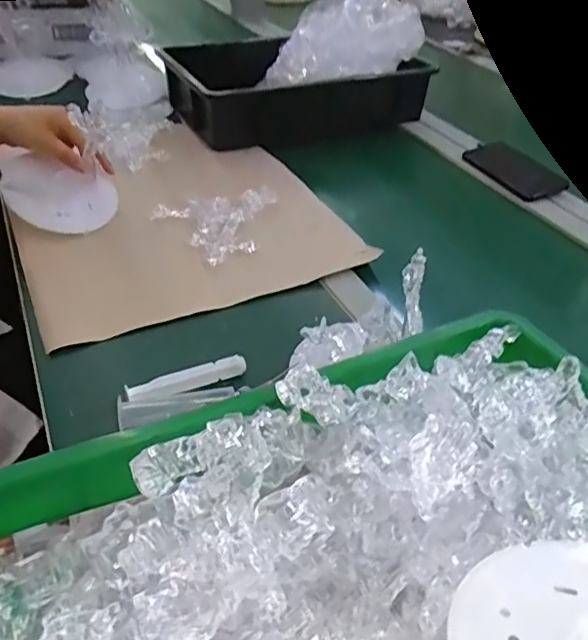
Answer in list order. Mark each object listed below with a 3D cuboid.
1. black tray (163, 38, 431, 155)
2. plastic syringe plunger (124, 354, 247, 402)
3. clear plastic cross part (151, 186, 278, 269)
[{"bbox_3d":[0.006,-0.376,0.935,0.390,0.112,0.174,-18,43,-24],"label":"black tray"},{"bbox_3d":[-0.091,0.052,0.509,0.104,0.018,0.014,-16,43,-22],"label":"plastic syringe plunger"},{"bbox_3d":[-0.070,-0.119,0.699,0.156,0.017,0.119,-20,44,-26],"label":"clear plastic cross part"}]

